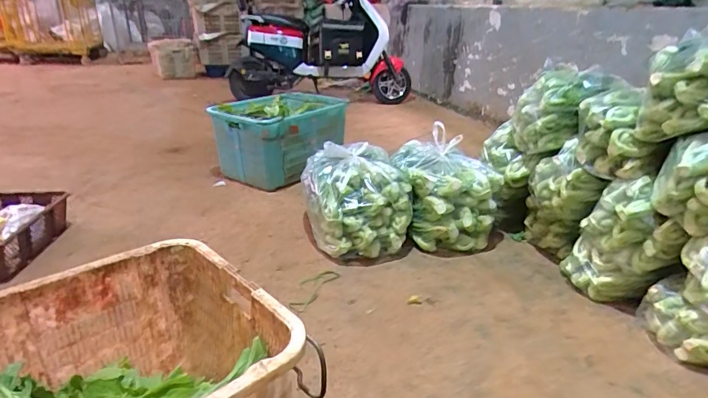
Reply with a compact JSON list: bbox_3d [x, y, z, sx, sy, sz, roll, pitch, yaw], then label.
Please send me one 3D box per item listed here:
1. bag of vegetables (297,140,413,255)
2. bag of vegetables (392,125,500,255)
[{"bbox_3d":[0.009,0.014,1.679,0.355,0.331,0.330,-7,25,-18],"label":"bag of vegetables"},{"bbox_3d":[0.349,-0.030,1.768,0.350,0.341,0.388,-5,24,-13],"label":"bag of vegetables"}]

